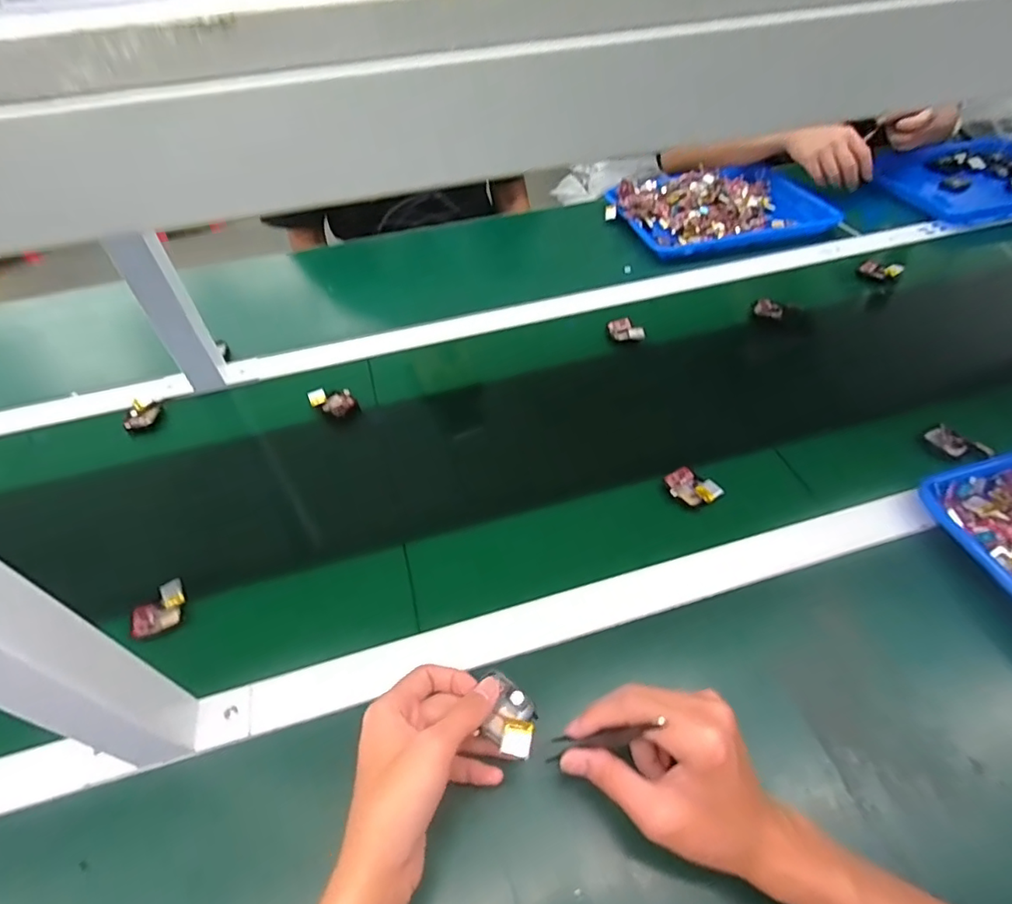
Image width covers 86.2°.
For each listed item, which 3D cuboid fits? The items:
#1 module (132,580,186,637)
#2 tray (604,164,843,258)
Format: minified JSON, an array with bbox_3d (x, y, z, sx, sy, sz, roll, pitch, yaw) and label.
[{"bbox_3d":[-0.310,0.141,0.484,0.046,0.019,0.031,-29,53,-24],"label":"module"},{"bbox_3d":[0.365,-0.420,0.928,0.335,0.046,0.239,-13,48,-12],"label":"tray"}]

